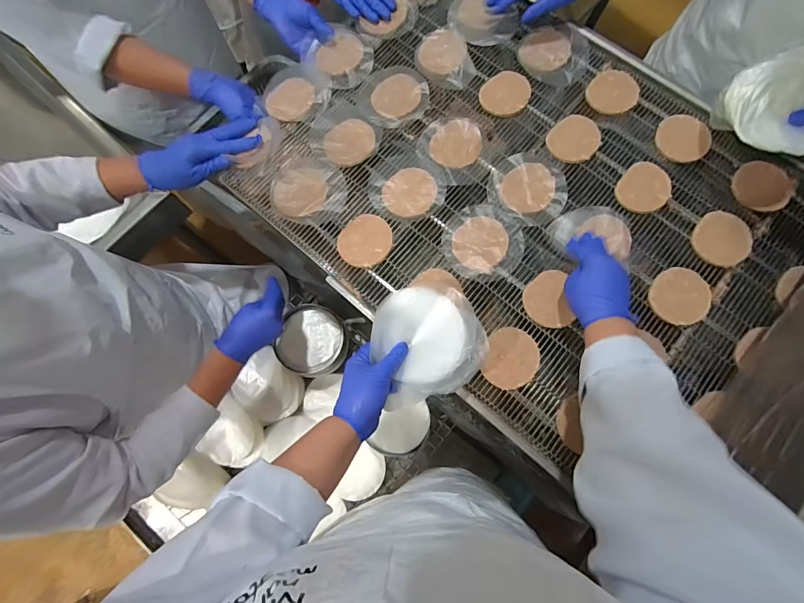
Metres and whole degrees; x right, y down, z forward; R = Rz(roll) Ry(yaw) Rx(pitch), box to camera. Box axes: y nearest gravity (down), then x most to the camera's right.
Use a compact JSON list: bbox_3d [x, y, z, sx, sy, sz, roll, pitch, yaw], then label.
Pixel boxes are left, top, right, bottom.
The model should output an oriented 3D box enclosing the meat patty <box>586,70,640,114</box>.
[{"bbox_3d":[0.352,-0.349,0.639,0.079,0.017,0.072,14,79,1],"label":"meat patty"}]

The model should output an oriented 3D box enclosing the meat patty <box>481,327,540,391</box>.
[{"bbox_3d":[0.155,0.081,0.539,0.070,0.009,0.083,16,79,2],"label":"meat patty"}]

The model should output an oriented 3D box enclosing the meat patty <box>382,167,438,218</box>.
[{"bbox_3d":[0.012,-0.175,0.608,0.082,0.008,0.082,0,79,-1],"label":"meat patty"}]

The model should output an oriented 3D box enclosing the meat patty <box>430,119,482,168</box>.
[{"bbox_3d":[0.091,-0.260,0.628,0.080,0.004,0.087,0,79,-1],"label":"meat patty"}]

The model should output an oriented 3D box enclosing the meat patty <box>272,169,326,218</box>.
[{"bbox_3d":[-0.164,-0.177,0.617,0.081,0.004,0.081,-2,79,-2],"label":"meat patty"}]

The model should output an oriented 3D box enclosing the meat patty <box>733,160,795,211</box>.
[{"bbox_3d":[0.557,-0.176,0.591,0.086,0.020,0.070,17,94,-2],"label":"meat patty"}]

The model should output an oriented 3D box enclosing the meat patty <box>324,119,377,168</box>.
[{"bbox_3d":[-0.087,-0.265,0.634,0.084,0.005,0.078,0,79,-1],"label":"meat patty"}]

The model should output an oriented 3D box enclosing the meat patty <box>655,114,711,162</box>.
[{"bbox_3d":[0.450,-0.261,0.615,0.075,0.014,0.081,0,79,-1],"label":"meat patty"}]

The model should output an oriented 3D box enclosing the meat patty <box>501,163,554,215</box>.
[{"bbox_3d":[0.200,-0.182,0.604,0.078,0.008,0.087,41,81,6],"label":"meat patty"}]

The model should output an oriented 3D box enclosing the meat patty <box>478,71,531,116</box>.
[{"bbox_3d":[0.174,-0.350,0.643,0.079,0.014,0.080,0,79,-1],"label":"meat patty"}]

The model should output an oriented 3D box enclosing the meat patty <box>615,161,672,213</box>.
[{"bbox_3d":[0.381,-0.177,0.600,0.076,0.015,0.078,0,79,-1],"label":"meat patty"}]

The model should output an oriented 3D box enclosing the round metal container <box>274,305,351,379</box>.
[{"bbox_3d":[-0.182,0.081,0.792,0.136,0.034,0.144,12,79,1],"label":"round metal container"}]

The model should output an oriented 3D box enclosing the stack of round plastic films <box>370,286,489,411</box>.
[{"bbox_3d":[0.032,0.048,0.492,0.135,0.032,0.137,-21,80,-5],"label":"stack of round plastic films"}]

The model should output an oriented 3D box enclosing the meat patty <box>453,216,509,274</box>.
[{"bbox_3d":[0.119,-0.090,0.585,0.080,0.010,0.085,0,79,-1],"label":"meat patty"}]

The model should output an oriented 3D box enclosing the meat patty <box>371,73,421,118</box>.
[{"bbox_3d":[-0.009,-0.352,0.650,0.079,0.005,0.089,24,79,4],"label":"meat patty"}]

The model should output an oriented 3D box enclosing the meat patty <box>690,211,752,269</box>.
[{"bbox_3d":[0.480,-0.091,0.573,0.078,0.012,0.081,0,79,-1],"label":"meat patty"}]

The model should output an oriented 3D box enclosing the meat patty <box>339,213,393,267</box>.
[{"bbox_3d":[-0.057,-0.094,0.593,0.080,0.005,0.082,0,79,-1],"label":"meat patty"}]

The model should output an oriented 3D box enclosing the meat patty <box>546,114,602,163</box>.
[{"bbox_3d":[0.280,-0.265,0.620,0.078,0.016,0.083,0,79,-1],"label":"meat patty"}]

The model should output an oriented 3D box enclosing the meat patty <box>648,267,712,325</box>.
[{"bbox_3d":[0.407,-0.008,0.557,0.082,0.007,0.085,16,79,2],"label":"meat patty"}]

